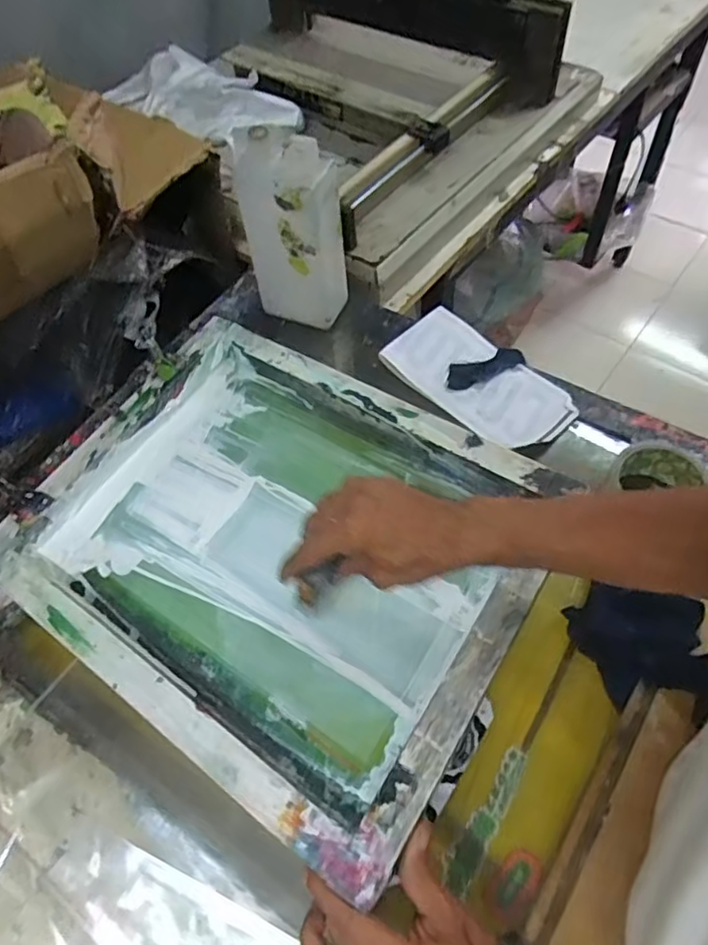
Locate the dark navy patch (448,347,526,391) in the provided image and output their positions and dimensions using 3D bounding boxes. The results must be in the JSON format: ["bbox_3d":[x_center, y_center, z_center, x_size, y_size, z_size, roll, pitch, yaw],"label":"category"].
[{"bbox_3d":[0.151,-0.119,0.703,0.095,0.010,0.035,-18,59,-7],"label":"dark navy patch"}]

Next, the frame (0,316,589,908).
[{"bbox_3d":[-0.074,0.057,0.569,0.455,0.042,0.355,28,65,24],"label":"frame"}]

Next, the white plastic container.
[{"bbox_3d":[-0.062,-0.260,0.685,0.113,0.216,0.059,16,61,14],"label":"white plastic container"}]

